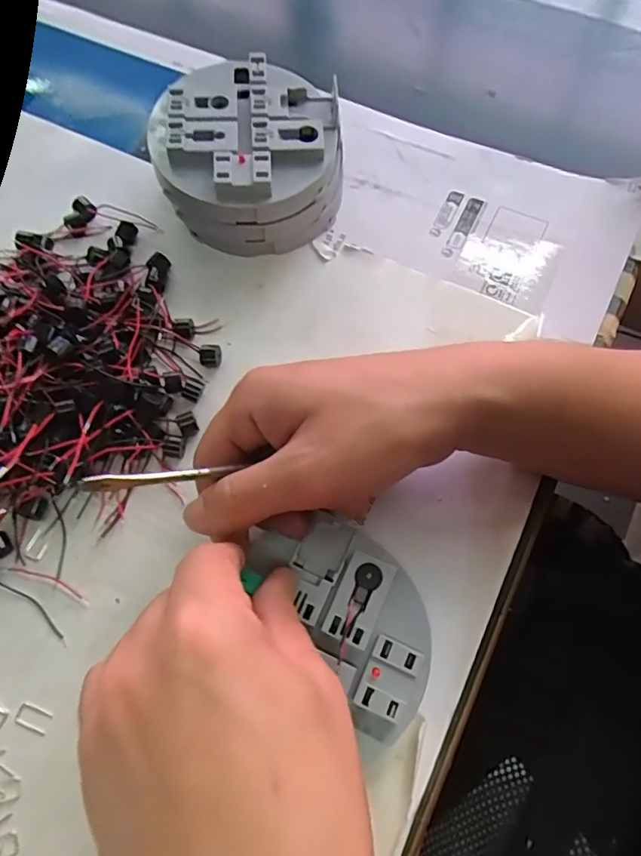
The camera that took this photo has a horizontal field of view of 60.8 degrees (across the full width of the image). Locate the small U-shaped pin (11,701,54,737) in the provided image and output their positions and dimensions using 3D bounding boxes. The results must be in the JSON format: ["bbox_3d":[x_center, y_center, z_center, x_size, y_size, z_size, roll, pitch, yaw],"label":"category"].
[{"bbox_3d":[-0.131,0.131,0.247,0.016,0.004,0.010,21,71,9],"label":"small U-shaped pin"}]

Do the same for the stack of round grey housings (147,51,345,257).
[{"bbox_3d":[-0.038,-0.154,0.316,0.094,0.059,0.094,19,71,9],"label":"stack of round grey housings"}]

